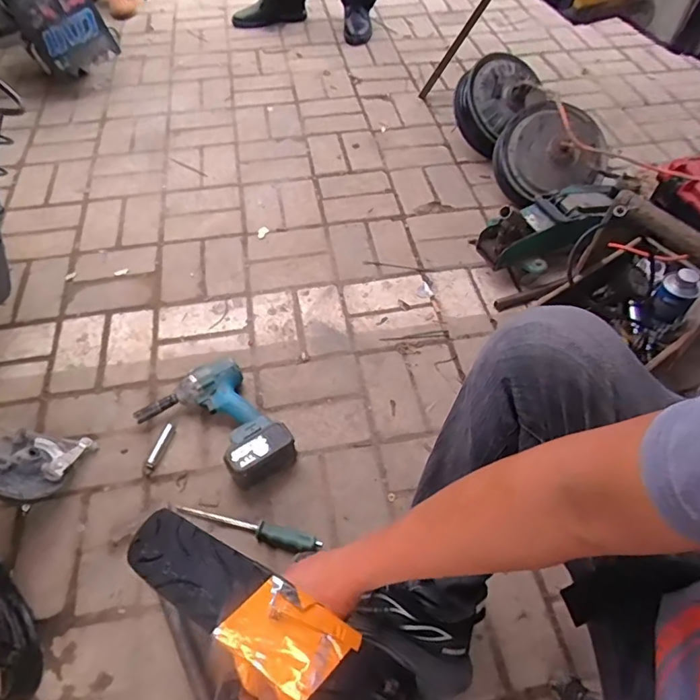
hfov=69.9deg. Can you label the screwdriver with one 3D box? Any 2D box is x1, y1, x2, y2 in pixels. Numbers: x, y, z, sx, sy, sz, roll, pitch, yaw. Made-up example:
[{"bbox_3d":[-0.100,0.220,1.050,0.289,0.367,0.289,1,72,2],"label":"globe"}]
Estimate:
[{"bbox_3d":[-0.163,0.278,0.795,0.238,0.033,0.033,13,54,11],"label":"screwdriver"}]

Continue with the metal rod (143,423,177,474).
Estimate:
[{"bbox_3d":[-0.334,0.171,0.877,0.021,0.014,0.089,14,54,11],"label":"metal rod"}]

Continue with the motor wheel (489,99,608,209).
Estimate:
[{"bbox_3d":[0.475,-0.470,1.207,0.234,0.104,0.254,43,105,-3],"label":"motor wheel"}]

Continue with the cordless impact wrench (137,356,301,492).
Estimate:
[{"bbox_3d":[-0.231,0.138,0.864,0.193,0.067,0.245,-32,58,-21],"label":"cordless impact wrench"}]

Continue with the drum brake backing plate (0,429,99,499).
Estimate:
[{"bbox_3d":[-0.513,0.178,0.810,0.123,0.039,0.140,27,27,-11],"label":"drum brake backing plate"}]

